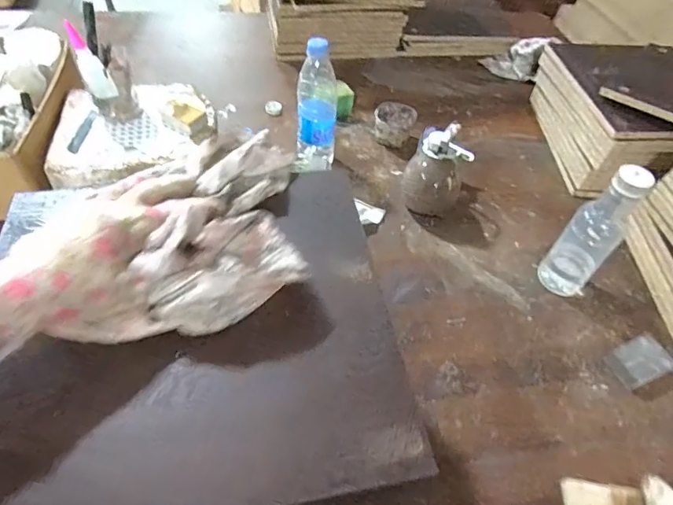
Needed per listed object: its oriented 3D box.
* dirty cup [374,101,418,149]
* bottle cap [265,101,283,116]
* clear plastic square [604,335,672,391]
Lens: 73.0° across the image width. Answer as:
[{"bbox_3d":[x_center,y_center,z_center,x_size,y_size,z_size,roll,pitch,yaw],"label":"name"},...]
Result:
[{"bbox_3d":[0.106,-0.240,0.857,0.075,0.046,0.080,3,51,-4],"label":"dirty cup"},{"bbox_3d":[-0.124,-0.288,0.906,0.033,0.016,0.032,3,51,-4],"label":"bottle cap"},{"bbox_3d":[0.400,0.142,0.599,0.069,0.033,0.052,-17,55,-18],"label":"clear plastic square"}]

